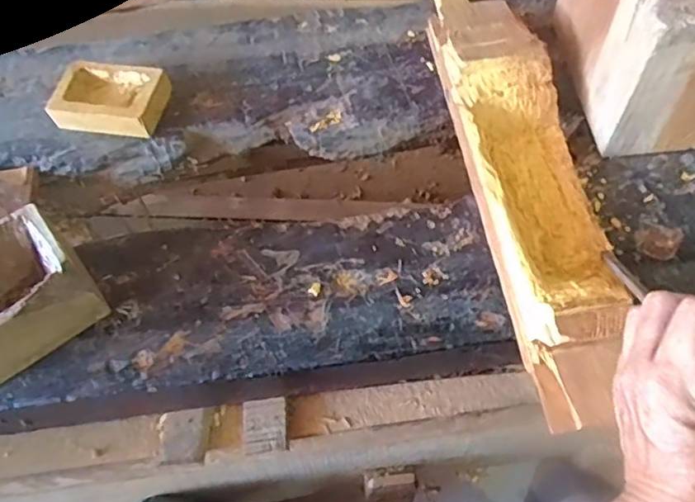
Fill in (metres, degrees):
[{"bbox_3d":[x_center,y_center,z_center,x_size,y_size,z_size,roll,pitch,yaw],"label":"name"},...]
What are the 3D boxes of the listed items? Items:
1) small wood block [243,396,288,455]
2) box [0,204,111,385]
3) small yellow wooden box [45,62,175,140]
[{"bbox_3d":[-0.065,0.137,0.472,0.033,0.009,0.043,-8,59,-2],"label":"small wood block"},{"bbox_3d":[-0.246,0.033,0.448,0.096,0.067,0.088,-32,63,-16],"label":"box"},{"bbox_3d":[-0.222,-0.145,0.564,0.095,0.024,0.069,10,60,9],"label":"small yellow wooden box"}]

